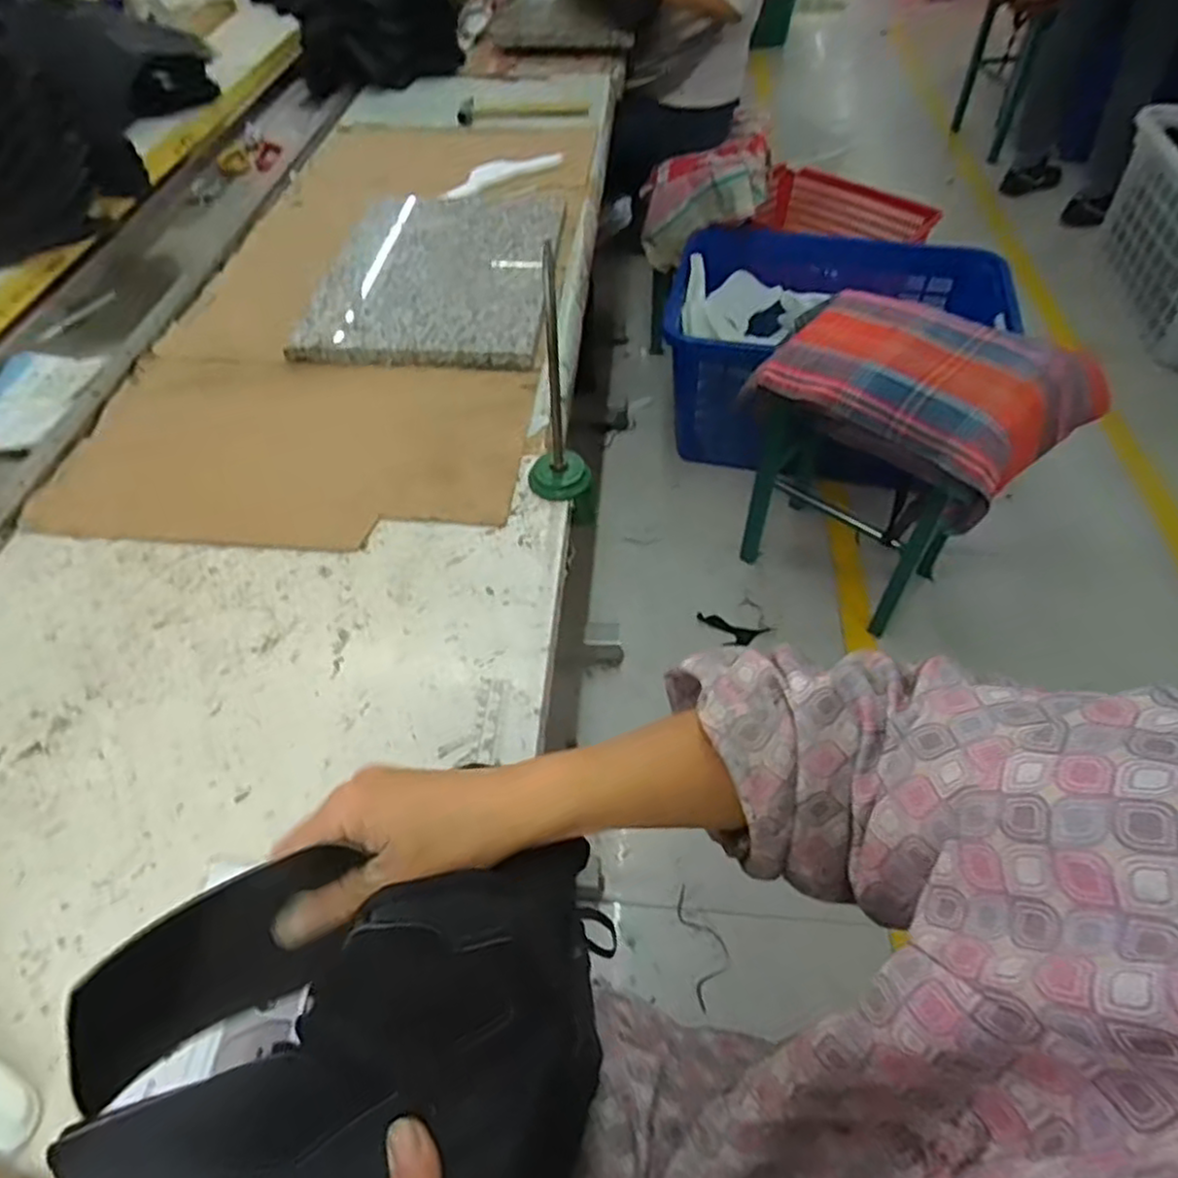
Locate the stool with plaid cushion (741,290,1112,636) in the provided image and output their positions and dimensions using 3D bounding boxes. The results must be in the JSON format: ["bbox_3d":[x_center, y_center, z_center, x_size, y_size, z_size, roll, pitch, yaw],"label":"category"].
[{"bbox_3d":[0.551,-0.224,1.322,0.335,0.511,0.429,-37,59,-23],"label":"stool with plaid cushion"}]

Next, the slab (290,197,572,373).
[{"bbox_3d":[-0.196,-0.423,0.932,0.293,0.019,0.386,2,52,4],"label":"slab"}]

